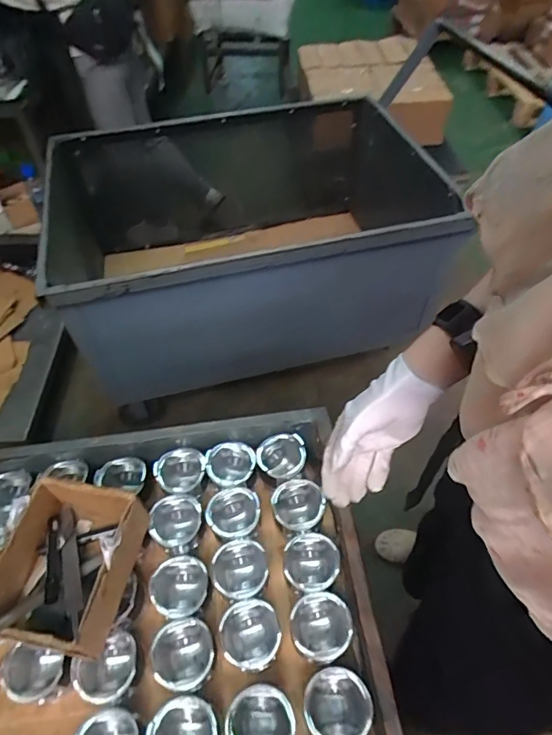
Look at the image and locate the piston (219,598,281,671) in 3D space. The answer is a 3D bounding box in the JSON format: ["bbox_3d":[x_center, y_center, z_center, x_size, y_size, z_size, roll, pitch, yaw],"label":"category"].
[{"bbox_3d":[-0.035,0.383,0.664,0.080,0.064,0.082,-1,52,1],"label":"piston"}]

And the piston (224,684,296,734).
[{"bbox_3d":[-0.019,0.455,0.589,0.082,0.079,0.080,-1,52,1],"label":"piston"}]

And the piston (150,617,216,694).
[{"bbox_3d":[-0.127,0.401,0.645,0.083,0.065,0.085,-1,52,1],"label":"piston"}]

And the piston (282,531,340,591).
[{"bbox_3d":[0.054,0.302,0.711,0.081,0.073,0.081,-1,52,1],"label":"piston"}]

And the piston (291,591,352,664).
[{"bbox_3d":[0.063,0.374,0.664,0.083,0.064,0.082,-1,52,1],"label":"piston"}]

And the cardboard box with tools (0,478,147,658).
[{"bbox_3d":[-0.286,0.278,0.650,0.153,0.111,0.199,8,53,8],"label":"cardboard box with tools"}]

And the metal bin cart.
[{"bbox_3d":[-0.082,-0.416,1.534,1.099,0.546,0.755,-13,53,-8],"label":"metal bin cart"}]

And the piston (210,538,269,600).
[{"bbox_3d":[-0.054,0.315,0.715,0.081,0.067,0.082,-4,52,-1],"label":"piston"}]

